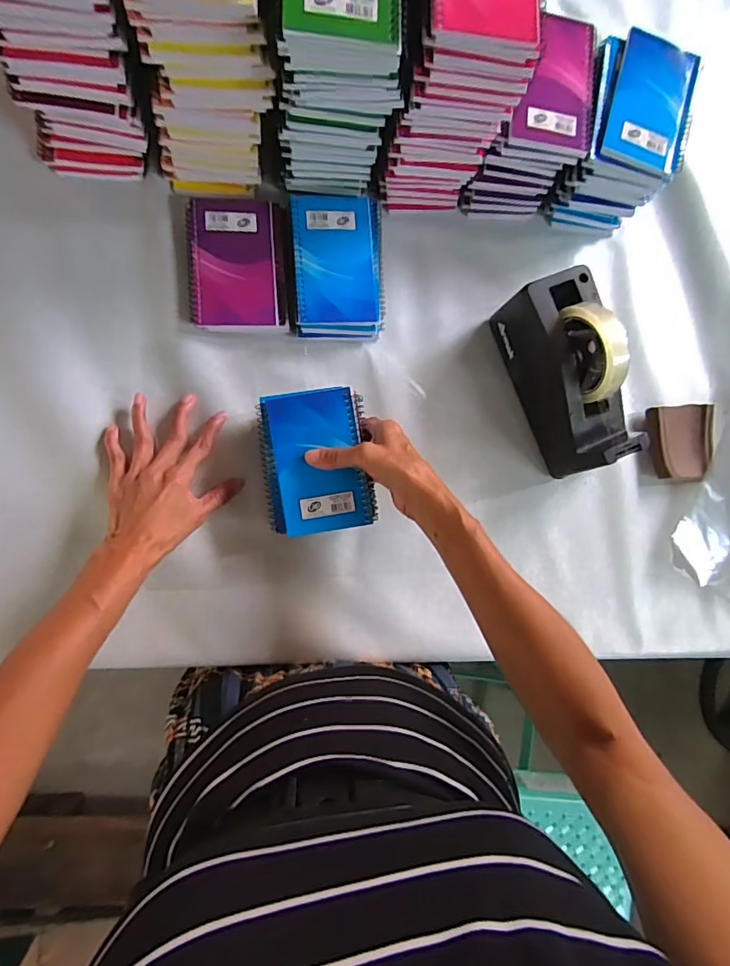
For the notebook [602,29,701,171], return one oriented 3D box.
[{"bbox_3d":[0.288,-0.377,0.482,0.085,0.012,0.129,16,85,-8],"label":"notebook"}]

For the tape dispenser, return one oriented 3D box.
[{"bbox_3d":[0.217,-0.113,0.506,0.076,0.125,0.196,-21,91,-10],"label":"tape dispenser"}]

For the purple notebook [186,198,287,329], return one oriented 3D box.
[{"bbox_3d":[-0.129,-0.223,0.498,0.096,0.017,0.128,-4,88,-10],"label":"purple notebook"}]

